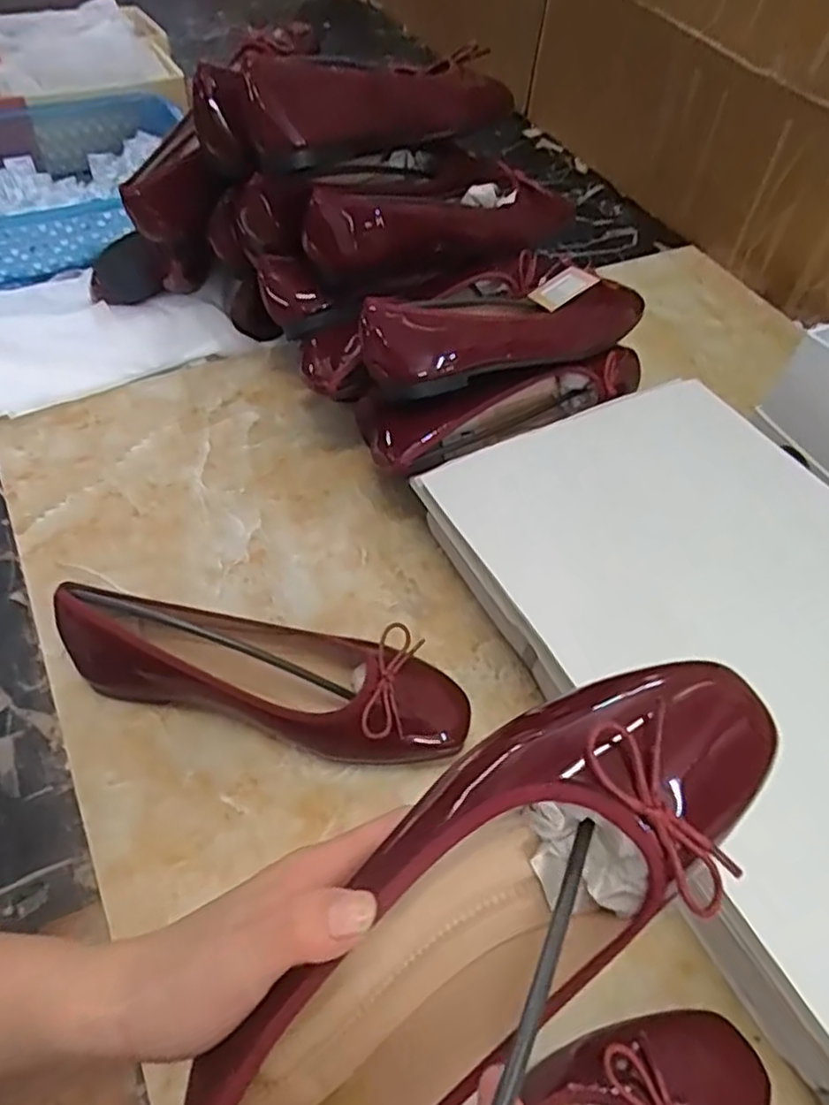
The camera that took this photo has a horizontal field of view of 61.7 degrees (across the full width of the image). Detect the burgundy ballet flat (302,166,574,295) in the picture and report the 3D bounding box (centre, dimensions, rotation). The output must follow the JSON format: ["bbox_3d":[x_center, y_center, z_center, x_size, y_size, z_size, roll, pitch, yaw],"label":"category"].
[{"bbox_3d":[0.022,-0.272,0.569,0.224,0.075,0.050,-18,57,-17],"label":"burgundy ballet flat"}]

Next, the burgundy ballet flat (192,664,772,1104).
[{"bbox_3d":[0.023,0.135,0.253,0.266,0.081,0.081,-44,64,-2],"label":"burgundy ballet flat"}]

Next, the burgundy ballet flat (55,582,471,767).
[{"bbox_3d":[-0.093,0.073,0.436,0.254,0.065,0.070,13,54,6],"label":"burgundy ballet flat"}]

